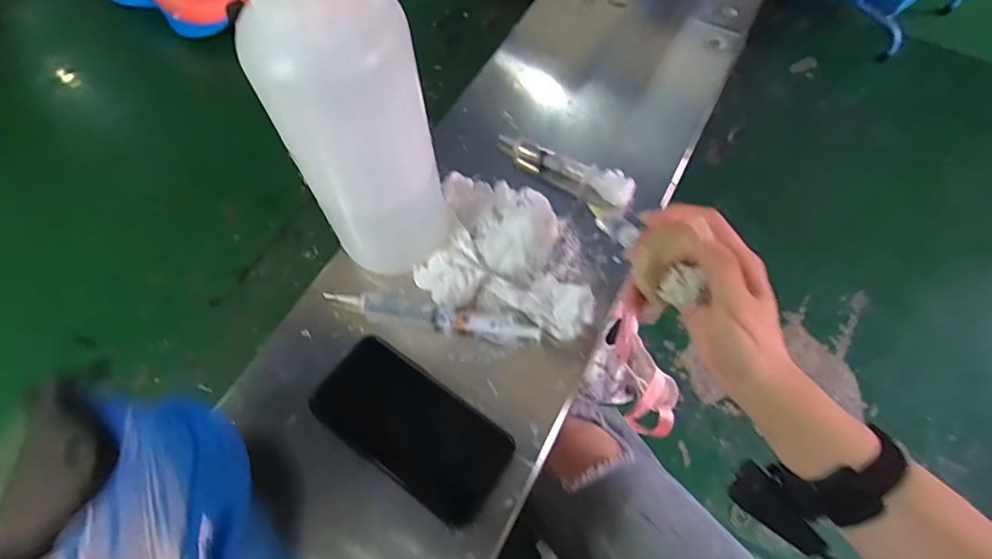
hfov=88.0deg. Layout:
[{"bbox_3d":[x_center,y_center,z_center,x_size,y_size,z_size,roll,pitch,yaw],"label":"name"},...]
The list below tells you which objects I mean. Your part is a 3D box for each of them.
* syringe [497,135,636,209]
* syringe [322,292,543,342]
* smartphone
[{"bbox_3d":[0.063,-0.105,0.481,0.136,0.026,0.024,29,67,14],"label":"syringe"},{"bbox_3d":[-0.052,0.029,0.414,0.175,0.026,0.019,9,63,5],"label":"syringe"},{"bbox_3d":[-0.061,0.106,0.373,0.142,0.009,0.072,34,76,9],"label":"smartphone"}]

